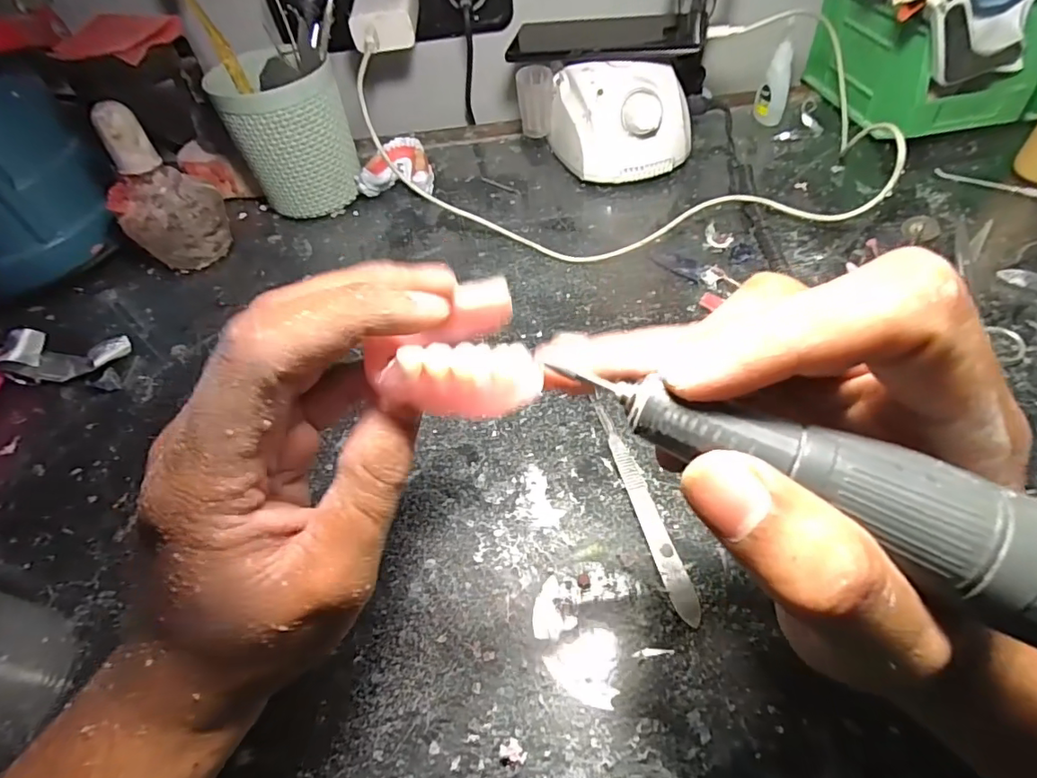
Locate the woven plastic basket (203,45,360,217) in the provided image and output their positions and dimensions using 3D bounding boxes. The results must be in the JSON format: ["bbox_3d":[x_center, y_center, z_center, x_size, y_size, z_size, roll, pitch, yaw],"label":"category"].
[{"bbox_3d":[-0.185,-0.209,0.436,0.090,0.115,0.078,-20,53,-10],"label":"woven plastic basket"}]

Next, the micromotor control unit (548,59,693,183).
[{"bbox_3d":[0.084,-0.221,0.442,0.117,0.078,0.069,4,53,9],"label":"micromotor control unit"}]

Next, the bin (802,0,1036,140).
[{"bbox_3d":[0.367,-0.298,0.466,0.131,0.085,0.169,-11,52,-2],"label":"bin"}]

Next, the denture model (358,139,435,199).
[{"bbox_3d":[-0.105,-0.197,0.475,0.062,0.034,0.058,4,53,9],"label":"denture model"}]

